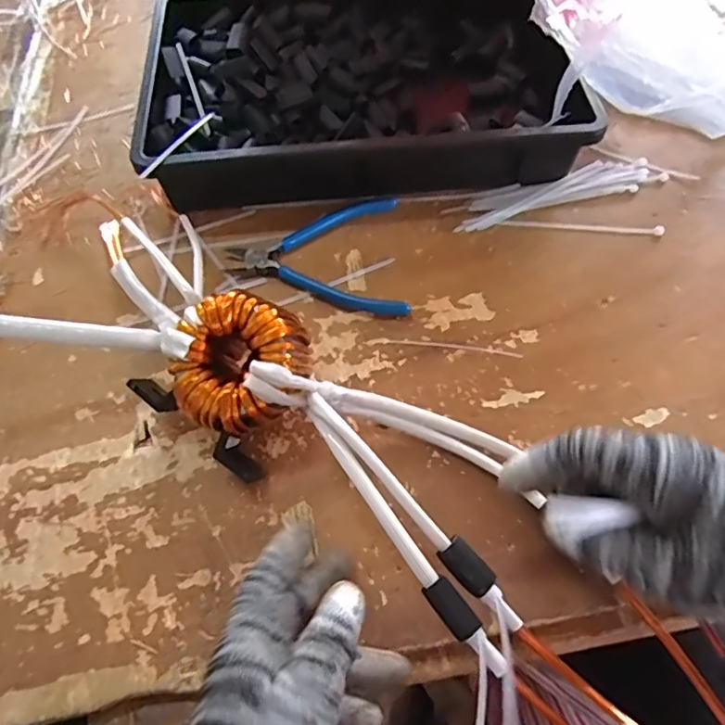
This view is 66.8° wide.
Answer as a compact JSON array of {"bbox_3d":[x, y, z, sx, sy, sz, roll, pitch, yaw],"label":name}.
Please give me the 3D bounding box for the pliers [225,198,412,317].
[{"bbox_3d":[-0.037,-0.084,0.439,0.136,0.012,0.117,-3,60,-1],"label":"pliers"}]

